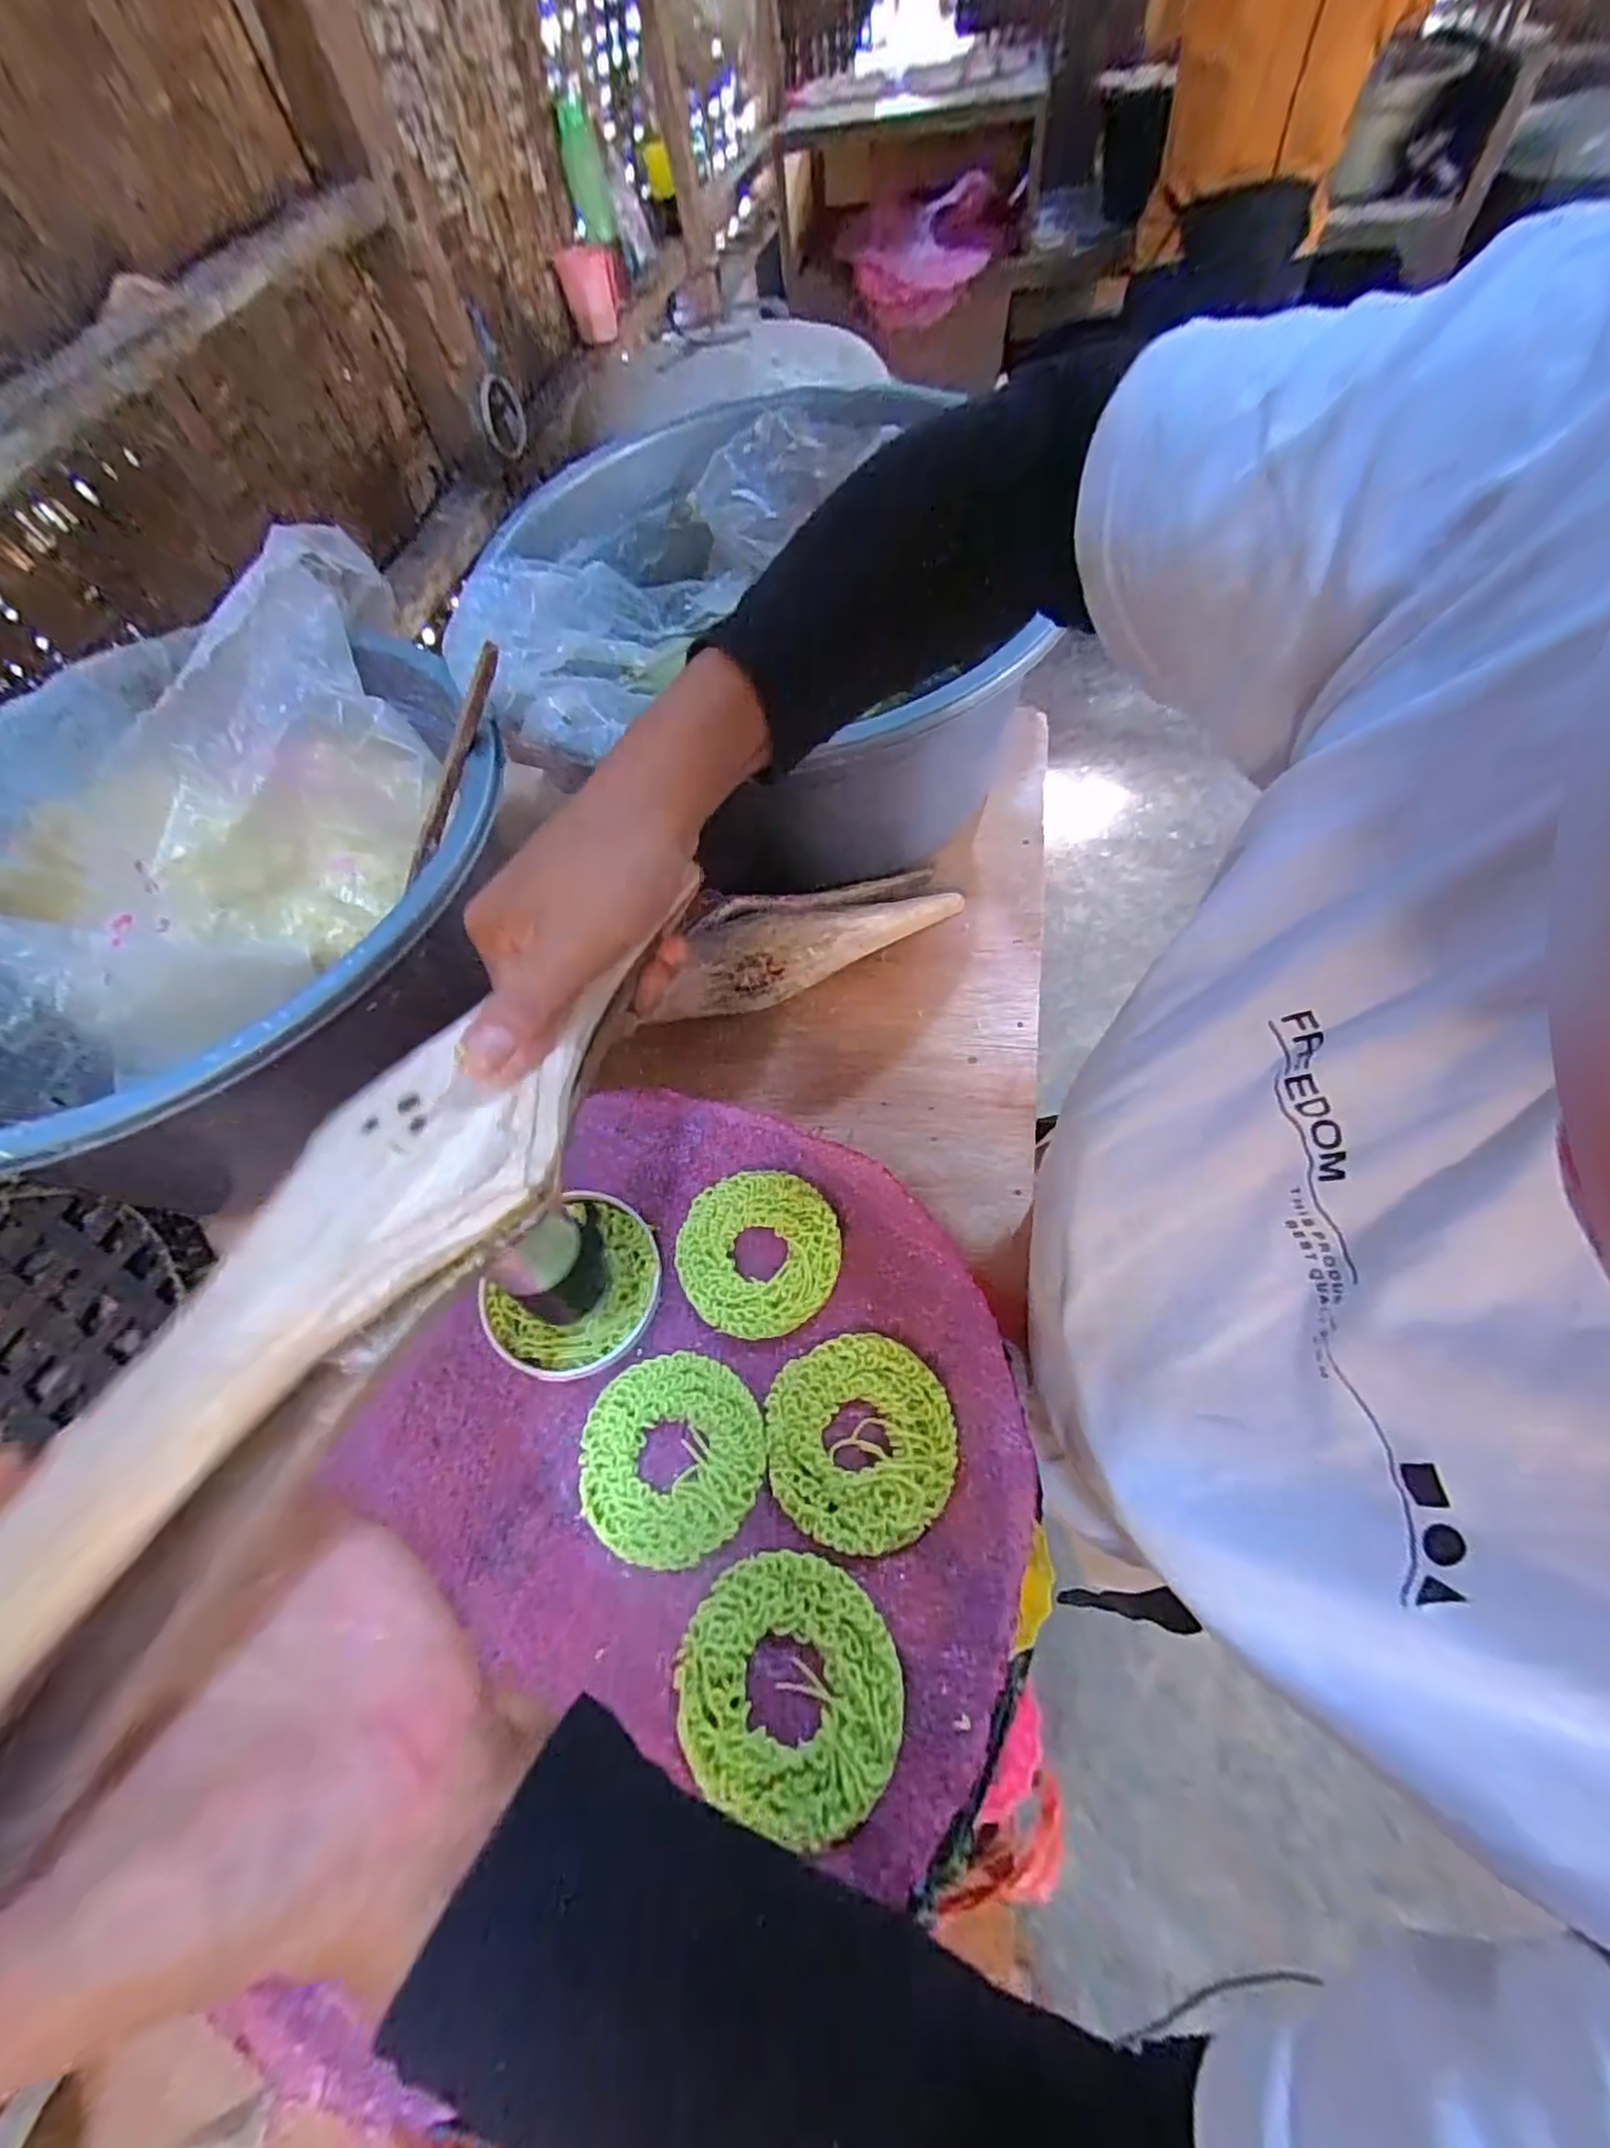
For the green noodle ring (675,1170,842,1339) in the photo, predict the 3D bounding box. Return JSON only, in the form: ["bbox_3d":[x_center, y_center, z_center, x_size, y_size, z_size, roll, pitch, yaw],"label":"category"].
[{"bbox_3d":[-0.023,0.085,0.340,0.078,0.008,0.078,-3,62,6],"label":"green noodle ring"}]

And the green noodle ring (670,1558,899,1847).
[{"bbox_3d":[-0.006,0.220,0.254,0.078,0.012,0.073,-3,62,6],"label":"green noodle ring"}]

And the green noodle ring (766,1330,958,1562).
[{"bbox_3d":[0.023,0.152,0.294,0.076,0.007,0.078,-3,62,6],"label":"green noodle ring"}]

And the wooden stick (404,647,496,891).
[{"bbox_3d":[-0.210,-0.178,0.416,0.013,0.011,0.151,49,119,25],"label":"wooden stick"}]

